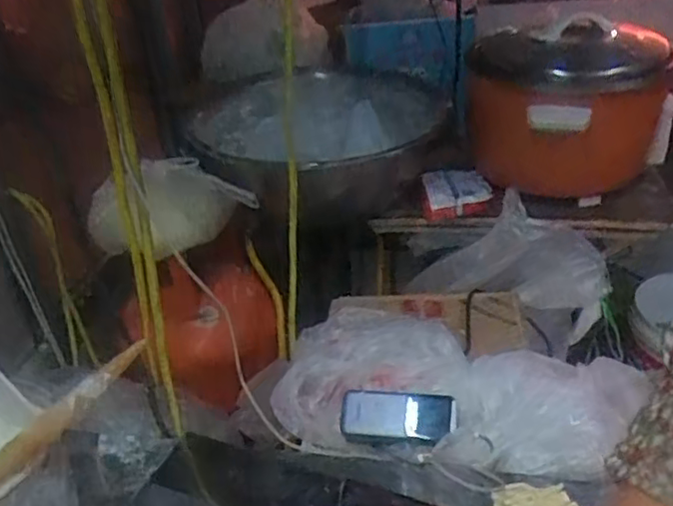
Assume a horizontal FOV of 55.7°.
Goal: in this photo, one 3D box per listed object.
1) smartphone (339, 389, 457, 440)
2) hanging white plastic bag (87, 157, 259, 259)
[{"bbox_3d":[0.070,0.183,0.721,0.127,0.051,0.012,1,-13,7],"label":"smartphone"},{"bbox_3d":[-0.261,-0.072,1.000,0.258,0.170,0.094,-11,31,-10],"label":"hanging white plastic bag"}]

